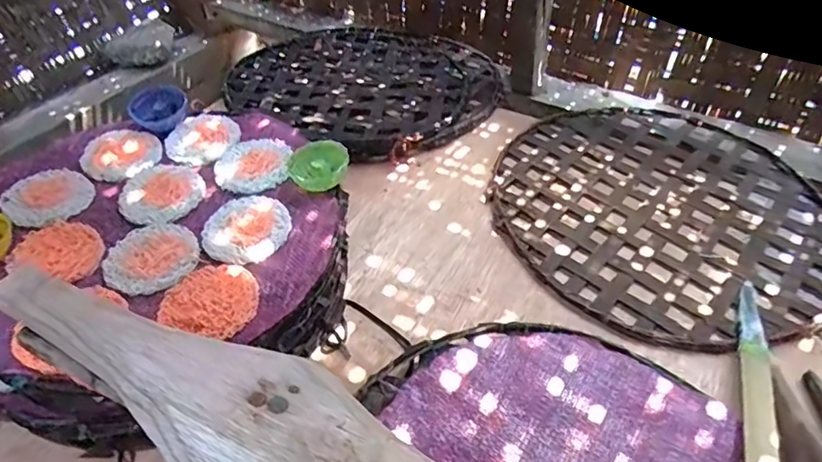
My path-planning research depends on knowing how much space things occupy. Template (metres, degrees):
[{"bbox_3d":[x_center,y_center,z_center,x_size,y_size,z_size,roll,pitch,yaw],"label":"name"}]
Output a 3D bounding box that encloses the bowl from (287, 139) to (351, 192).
[{"bbox_3d":[-0.091,-0.066,0.549,0.060,0.018,0.060,-7,64,16],"label":"bowl"}]

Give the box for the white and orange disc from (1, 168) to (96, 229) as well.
[{"bbox_3d":[-0.362,-0.036,0.540,0.075,0.015,0.070,0,45,0],"label":"white and orange disc"}]

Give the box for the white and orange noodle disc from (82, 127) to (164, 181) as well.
[{"bbox_3d":[-0.318,-0.089,0.594,0.076,0.011,0.085,-24,49,-21],"label":"white and orange noodle disc"}]

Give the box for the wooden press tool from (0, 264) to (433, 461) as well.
[{"bbox_3d":[-0.060,0.080,0.217,0.272,0.032,0.062,21,49,14],"label":"wooden press tool"}]

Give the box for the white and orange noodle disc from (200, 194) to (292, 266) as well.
[{"bbox_3d":[-0.154,-0.004,0.507,0.083,0.004,0.081,0,45,0],"label":"white and orange noodle disc"}]

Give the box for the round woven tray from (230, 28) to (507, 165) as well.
[{"bbox_3d":[-0.061,-0.249,0.841,0.396,0.034,0.390,0,45,0],"label":"round woven tray"}]

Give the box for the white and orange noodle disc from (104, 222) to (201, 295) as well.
[{"bbox_3d":[-0.234,0.021,0.485,0.077,0.007,0.084,0,45,0],"label":"white and orange noodle disc"}]

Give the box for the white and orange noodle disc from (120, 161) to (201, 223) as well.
[{"bbox_3d":[-0.253,-0.039,0.549,0.077,0.008,0.087,-26,50,-23],"label":"white and orange noodle disc"}]

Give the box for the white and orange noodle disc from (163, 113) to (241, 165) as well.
[{"bbox_3d":[-0.234,-0.106,0.607,0.079,0.009,0.076,0,45,0],"label":"white and orange noodle disc"}]

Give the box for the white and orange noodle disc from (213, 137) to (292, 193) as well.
[{"bbox_3d":[-0.167,-0.073,0.571,0.078,0.012,0.077,0,45,0],"label":"white and orange noodle disc"}]

